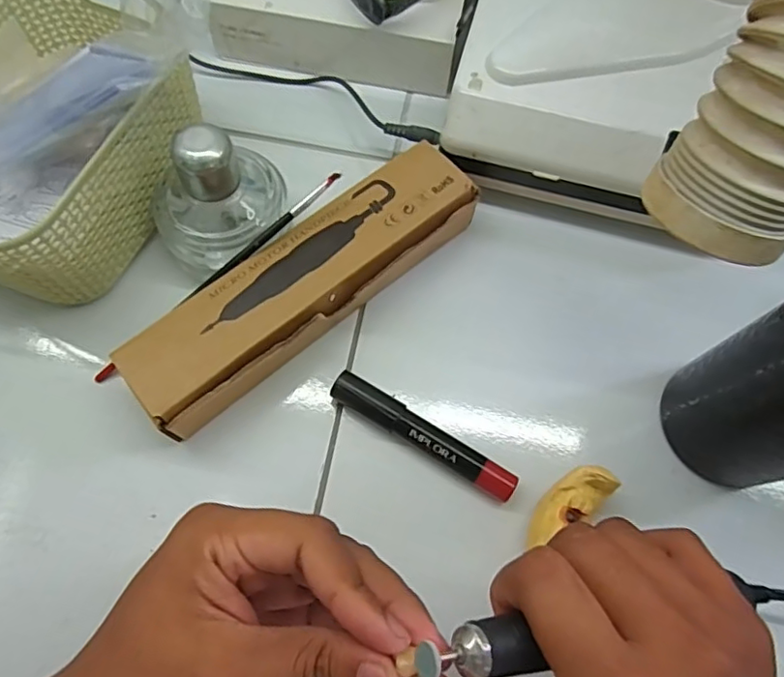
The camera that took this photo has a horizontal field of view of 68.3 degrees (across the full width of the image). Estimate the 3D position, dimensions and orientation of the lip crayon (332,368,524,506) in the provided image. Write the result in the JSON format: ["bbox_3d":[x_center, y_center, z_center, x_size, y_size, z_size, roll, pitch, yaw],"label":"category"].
[{"bbox_3d":[0.016,0.052,0.310,0.107,0.017,0.017,30,71,9],"label":"lip crayon"}]

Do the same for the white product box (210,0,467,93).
[{"bbox_3d":[-0.032,-0.241,0.399,0.161,0.051,0.124,7,68,1],"label":"white product box"}]

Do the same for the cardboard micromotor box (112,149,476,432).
[{"bbox_3d":[-0.045,-0.028,0.325,0.213,0.040,0.058,-38,74,-16],"label":"cardboard micromotor box"}]

